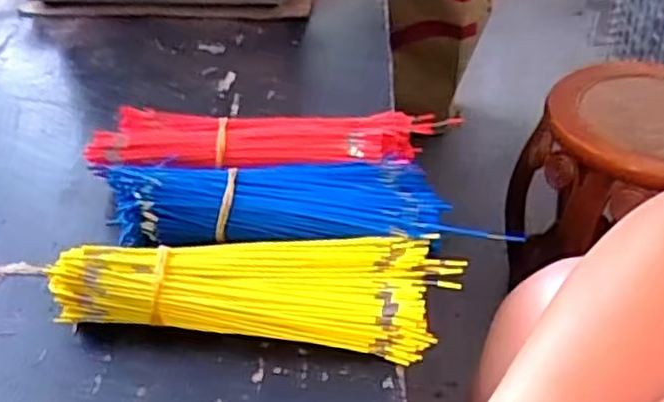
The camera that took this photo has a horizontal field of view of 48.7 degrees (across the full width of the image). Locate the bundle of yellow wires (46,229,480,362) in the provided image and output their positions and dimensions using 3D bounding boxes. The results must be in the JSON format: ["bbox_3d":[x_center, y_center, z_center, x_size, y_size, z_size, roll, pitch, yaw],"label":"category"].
[{"bbox_3d":[-0.048,0.057,0.494,0.255,0.042,0.082,4,38,3],"label":"bundle of yellow wires"}]

